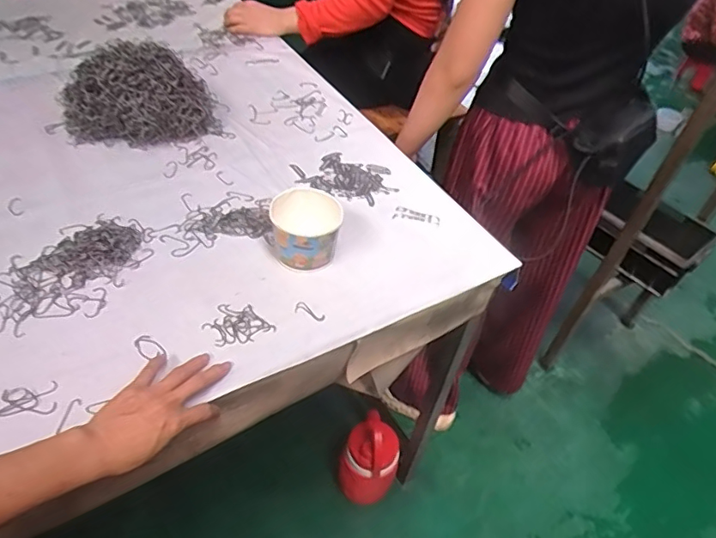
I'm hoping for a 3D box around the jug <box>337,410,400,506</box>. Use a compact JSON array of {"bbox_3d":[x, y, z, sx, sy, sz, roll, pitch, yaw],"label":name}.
[{"bbox_3d":[0.023,0.428,1.221,0.125,0.231,0.117,13,46,6],"label":"jug"}]

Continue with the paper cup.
[{"bbox_3d":[-0.067,-0.050,0.715,0.085,0.081,0.081,3,46,-4],"label":"paper cup"}]

